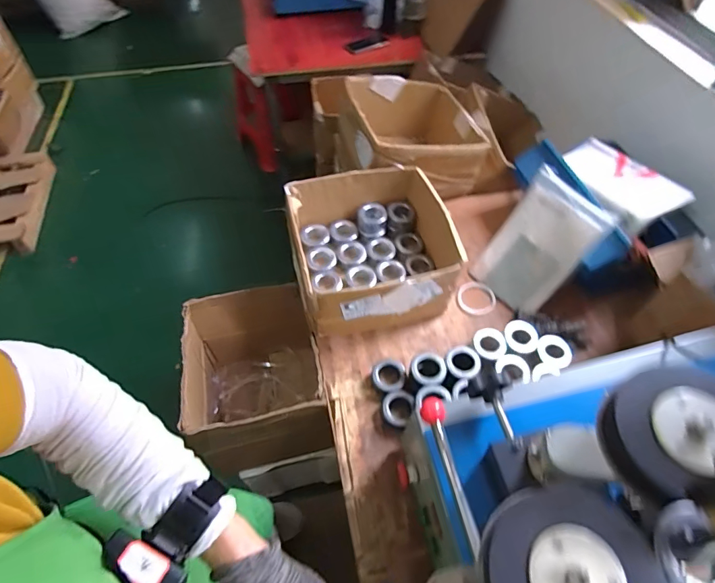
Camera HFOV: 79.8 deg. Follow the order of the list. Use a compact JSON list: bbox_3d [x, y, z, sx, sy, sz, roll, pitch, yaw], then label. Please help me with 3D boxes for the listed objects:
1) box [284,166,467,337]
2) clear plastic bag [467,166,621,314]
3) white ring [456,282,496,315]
[{"bbox_3d":[0.029,-0.094,0.964,0.340,0.156,0.326,-13,56,-10],"label":"box"},{"bbox_3d":[0.391,-0.101,0.948,0.023,0.279,0.191,-2,45,-47],"label":"clear plastic bag"},{"bbox_3d":[0.278,0.015,1.004,0.088,0.011,0.090,0,55,0],"label":"white ring"}]

